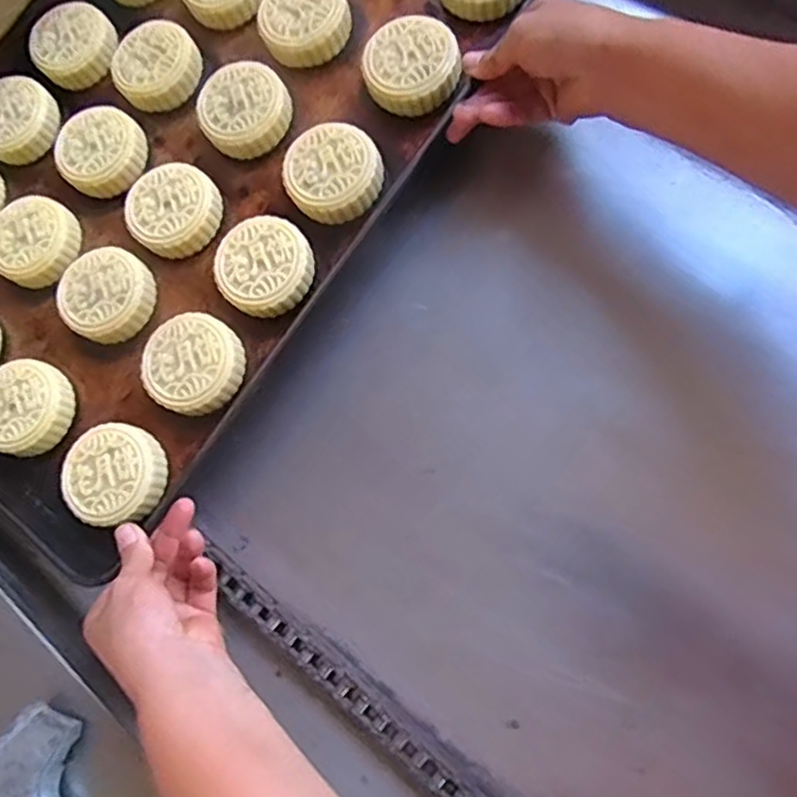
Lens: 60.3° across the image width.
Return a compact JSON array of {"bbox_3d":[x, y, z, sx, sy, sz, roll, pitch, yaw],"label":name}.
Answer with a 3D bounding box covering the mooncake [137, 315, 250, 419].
[{"bbox_3d":[-0.149,-0.025,0.499,0.072,0.026,0.071,0,76,1],"label":"mooncake"}]

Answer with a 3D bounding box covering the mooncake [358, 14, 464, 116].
[{"bbox_3d":[0.010,-0.249,0.509,0.071,0.028,0.064,8,76,3],"label":"mooncake"}]

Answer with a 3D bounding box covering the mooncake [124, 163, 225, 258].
[{"bbox_3d":[-0.174,-0.145,0.535,0.070,0.029,0.070,0,76,1],"label":"mooncake"}]

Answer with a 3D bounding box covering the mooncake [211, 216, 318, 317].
[{"bbox_3d":[-0.099,-0.096,0.507,0.072,0.032,0.069,0,76,1],"label":"mooncake"}]

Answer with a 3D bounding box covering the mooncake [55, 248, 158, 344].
[{"bbox_3d":[-0.224,-0.081,0.524,0.071,0.019,0.069,0,76,1],"label":"mooncake"}]

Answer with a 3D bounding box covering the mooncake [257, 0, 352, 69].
[{"bbox_3d":[-0.074,-0.300,0.541,0.070,0.026,0.068,0,76,1],"label":"mooncake"}]

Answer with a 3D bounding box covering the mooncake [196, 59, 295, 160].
[{"bbox_3d":[-0.120,-0.225,0.536,0.070,0.022,0.070,-2,82,11],"label":"mooncake"}]

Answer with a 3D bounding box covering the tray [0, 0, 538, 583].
[{"bbox_3d":[-0.181,-0.205,0.545,0.383,0.035,0.599,36,88,17],"label":"tray"}]

